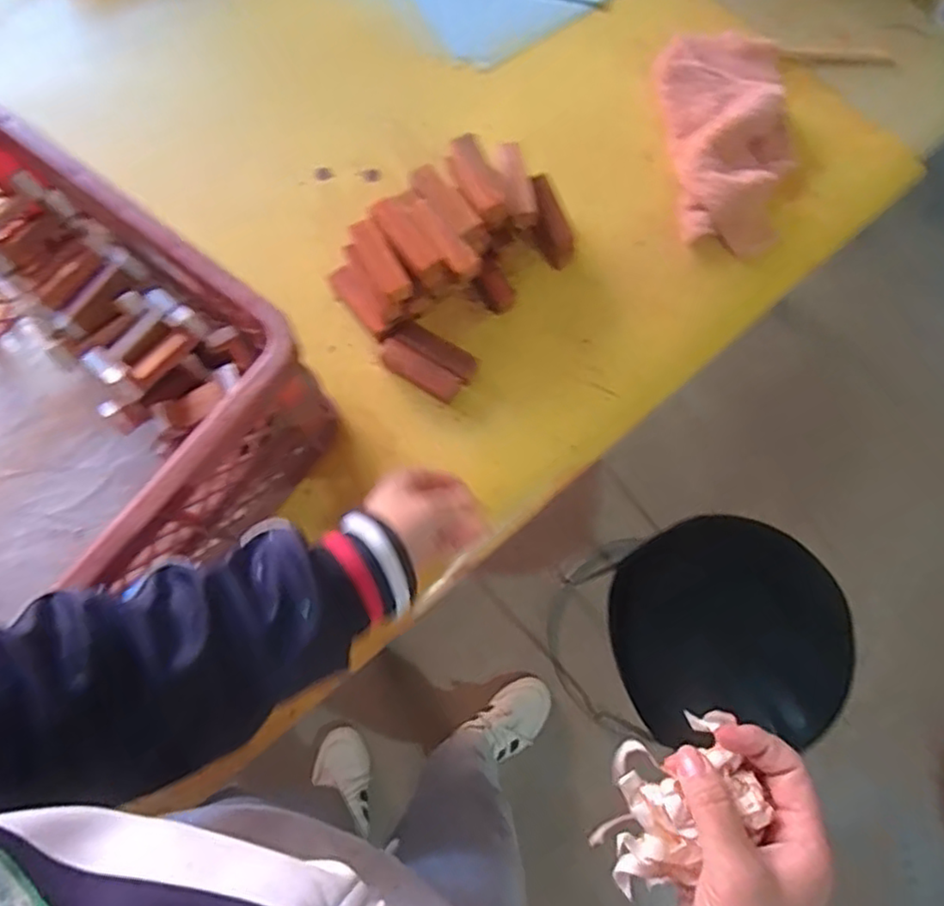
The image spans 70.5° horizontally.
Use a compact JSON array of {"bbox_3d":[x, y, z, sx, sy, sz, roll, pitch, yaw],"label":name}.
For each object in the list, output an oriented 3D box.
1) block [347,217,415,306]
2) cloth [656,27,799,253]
[{"bbox_3d":[-0.083,-0.172,0.594,0.025,0.019,0.081,-32,78,-9],"label":"block"},{"bbox_3d":[0.261,-0.329,0.677,0.127,0.032,0.256,0,75,-1],"label":"cloth"}]

